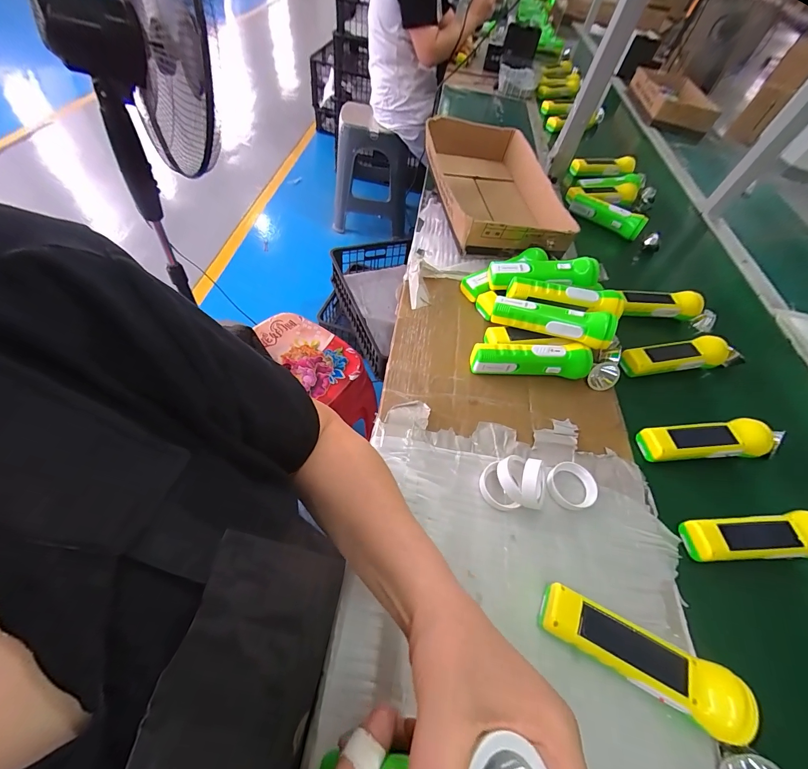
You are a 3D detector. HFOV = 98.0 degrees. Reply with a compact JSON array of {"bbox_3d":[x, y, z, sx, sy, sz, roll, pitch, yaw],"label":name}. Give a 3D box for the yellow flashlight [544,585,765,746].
[{"bbox_3d":[0.200,0.239,0.309,0.163,0.043,0.049,24,56,12],"label":"yellow flashlight"}]

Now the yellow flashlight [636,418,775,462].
[{"bbox_3d":[0.377,0.070,0.439,0.146,0.033,0.043,0,55,-3],"label":"yellow flashlight"}]

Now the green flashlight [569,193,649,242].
[{"bbox_3d":[0.413,-0.347,0.716,0.033,0.044,0.145,-36,68,-28],"label":"green flashlight"}]

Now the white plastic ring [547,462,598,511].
[{"bbox_3d":[0.196,0.118,0.411,0.052,0.014,0.053,4,55,-6],"label":"white plastic ring"}]

